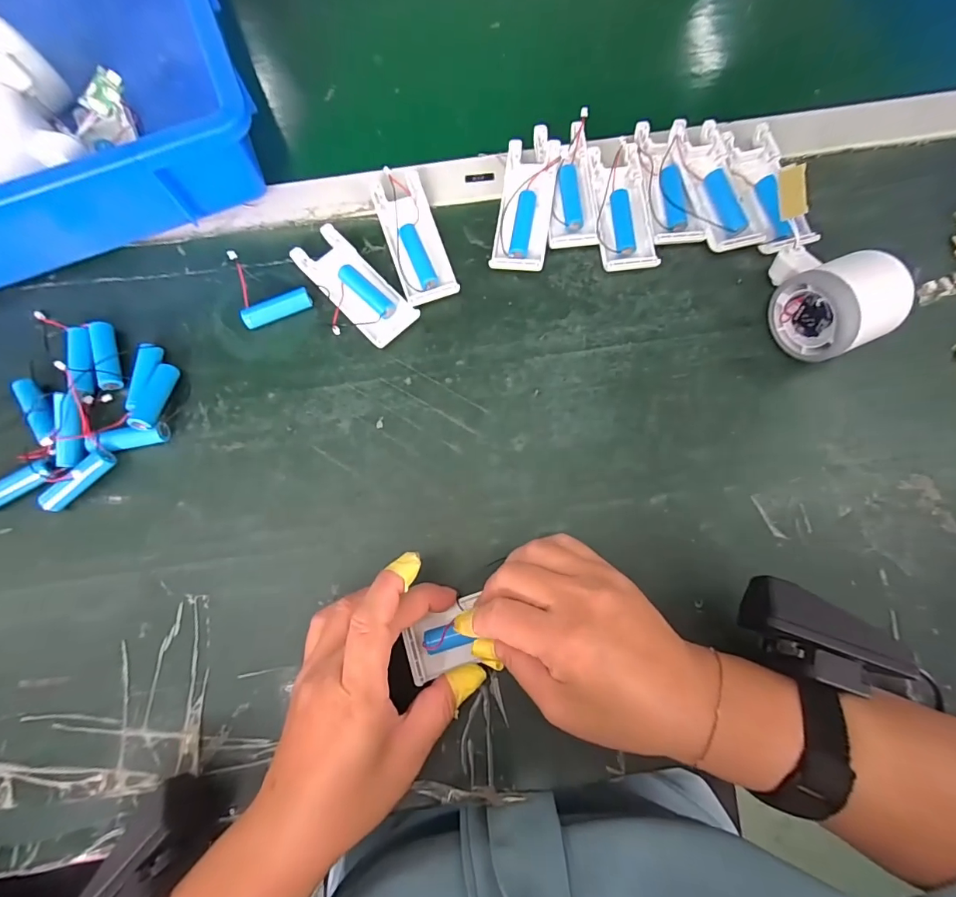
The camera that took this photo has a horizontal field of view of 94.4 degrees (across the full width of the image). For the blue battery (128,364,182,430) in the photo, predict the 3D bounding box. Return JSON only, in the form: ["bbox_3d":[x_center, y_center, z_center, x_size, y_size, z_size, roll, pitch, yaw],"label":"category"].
[{"bbox_3d":[-0.222,-0.036,0.303,0.014,0.011,0.053,6,61,2],"label":"blue battery"}]

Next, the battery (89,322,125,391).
[{"bbox_3d":[-0.268,-0.067,0.319,0.014,0.014,0.052,-17,77,-3],"label":"battery"}]

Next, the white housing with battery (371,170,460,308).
[{"bbox_3d":[-0.048,-0.159,0.333,0.040,0.020,0.101,-20,77,-4],"label":"white housing with battery"}]

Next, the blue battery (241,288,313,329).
[{"bbox_3d":[-0.147,-0.103,0.326,0.049,0.015,0.015,-23,78,-4],"label":"blue battery"}]

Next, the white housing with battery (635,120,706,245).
[{"bbox_3d":[0.148,-0.208,0.337,0.038,0.017,0.101,-7,77,-1],"label":"white housing with battery"}]

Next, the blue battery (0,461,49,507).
[{"bbox_3d":[-0.311,0.026,0.296,0.046,0.014,0.014,-35,79,-7],"label":"blue battery"}]

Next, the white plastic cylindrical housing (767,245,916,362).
[{"bbox_3d":[0.235,-0.103,0.297,0.052,0.055,0.079,-22,78,-4],"label":"white plastic cylindrical housing"}]

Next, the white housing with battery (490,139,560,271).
[{"bbox_3d":[0.037,-0.184,0.339,0.038,0.019,0.103,9,77,3],"label":"white housing with battery"}]

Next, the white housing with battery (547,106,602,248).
[{"bbox_3d":[0.073,-0.209,0.344,0.037,0.017,0.104,-2,77,1],"label":"white housing with battery"}]

